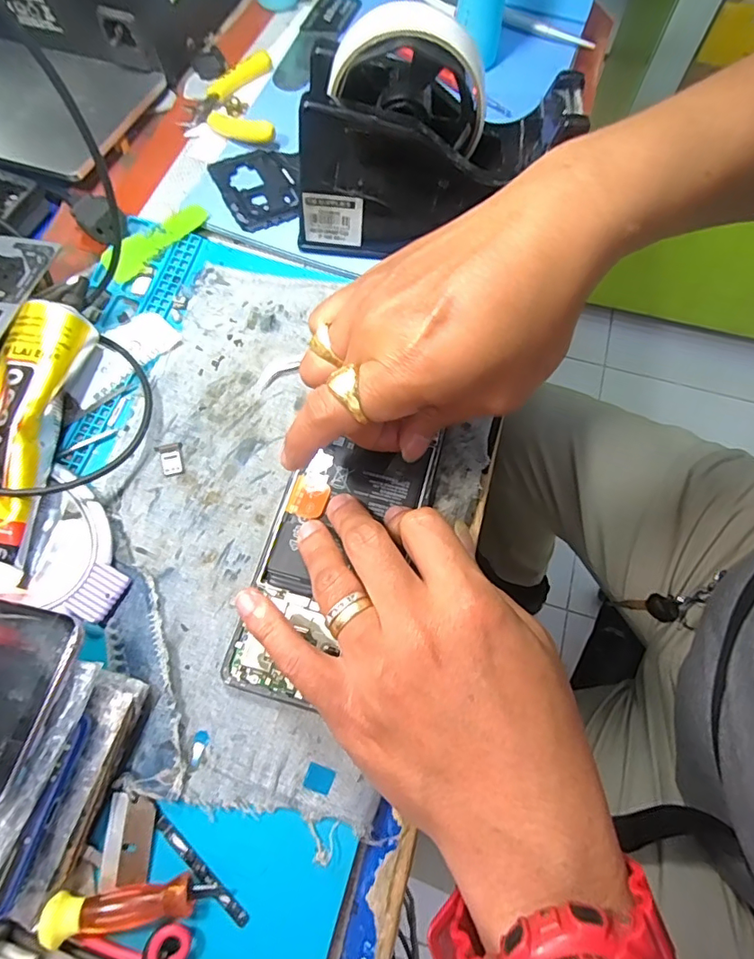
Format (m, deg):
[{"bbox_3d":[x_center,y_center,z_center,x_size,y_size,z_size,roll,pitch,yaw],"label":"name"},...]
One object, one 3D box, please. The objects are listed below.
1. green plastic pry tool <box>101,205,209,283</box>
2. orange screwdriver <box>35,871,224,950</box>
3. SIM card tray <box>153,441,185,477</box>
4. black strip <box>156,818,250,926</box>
[{"bbox_3d":[-0.141,-0.153,0.321,0.023,0.007,0.071,40,74,14],"label":"green plastic pry tool"},{"bbox_3d":[-0.097,0.170,0.202,0.063,0.016,0.015,-6,69,-3],"label":"orange screwdriver"},{"bbox_3d":[-0.113,-0.011,0.276,0.014,0.004,0.019,-18,70,-7],"label":"SIM card tray"},{"bbox_3d":[-0.074,0.164,0.212,0.054,0.004,0.005,40,74,14],"label":"black strip"}]

